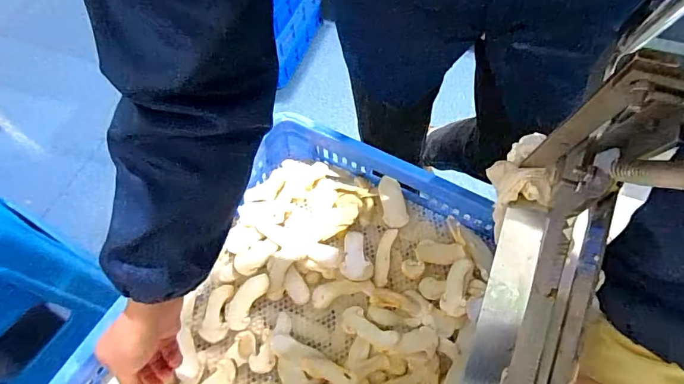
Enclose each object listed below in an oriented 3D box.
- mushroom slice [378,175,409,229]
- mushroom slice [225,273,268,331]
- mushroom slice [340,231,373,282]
[{"bbox_3d":[0.070,0.015,0.592,0.032,0.014,0.074,-10,74,-4],"label":"mushroom slice"},{"bbox_3d":[-0.120,0.134,0.528,0.034,0.005,0.071,20,63,13],"label":"mushroom slice"},{"bbox_3d":[0.020,0.083,0.554,0.041,0.004,0.070,11,53,-8],"label":"mushroom slice"}]

